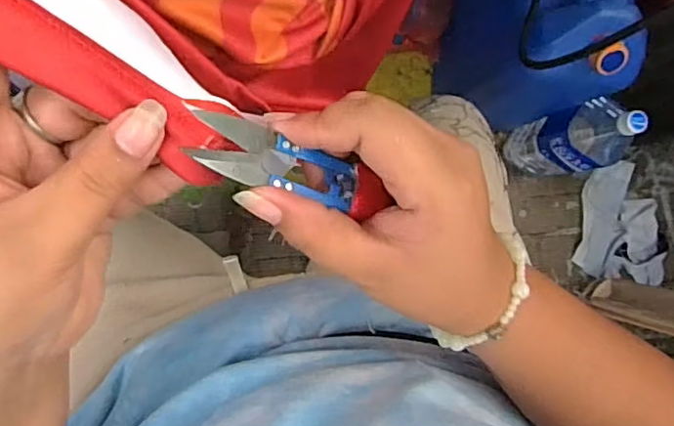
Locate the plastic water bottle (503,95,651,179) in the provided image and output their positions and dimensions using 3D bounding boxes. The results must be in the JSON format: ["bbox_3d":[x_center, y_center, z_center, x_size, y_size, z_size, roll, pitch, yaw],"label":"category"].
[{"bbox_3d":[0.390,-0.118,0.960,0.122,0.300,0.103,-18,90,-8],"label":"plastic water bottle"}]

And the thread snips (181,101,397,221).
[{"bbox_3d":[-0.019,-0.018,0.236,0.084,0.013,0.023,18,86,-27],"label":"thread snips"}]

